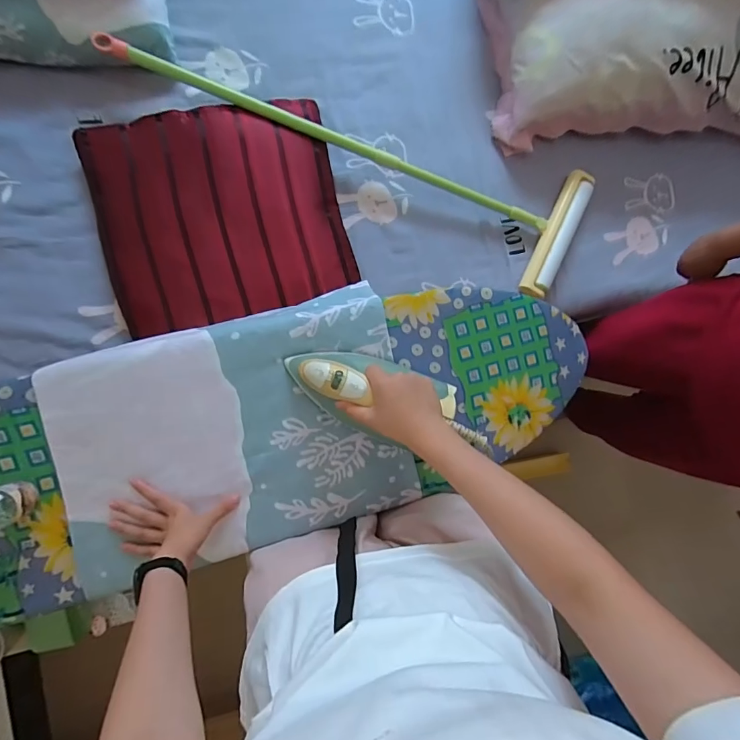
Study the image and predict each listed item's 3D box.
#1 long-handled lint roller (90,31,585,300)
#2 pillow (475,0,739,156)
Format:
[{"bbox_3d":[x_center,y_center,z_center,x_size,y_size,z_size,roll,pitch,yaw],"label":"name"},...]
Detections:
[{"bbox_3d":[0.002,-0.449,0.802,0.916,0.076,0.260,24,84,-7],"label":"long-handled lint roller"},{"bbox_3d":[0.574,-0.619,0.836,0.671,0.180,0.301,-3,89,-9],"label":"pillow"}]

